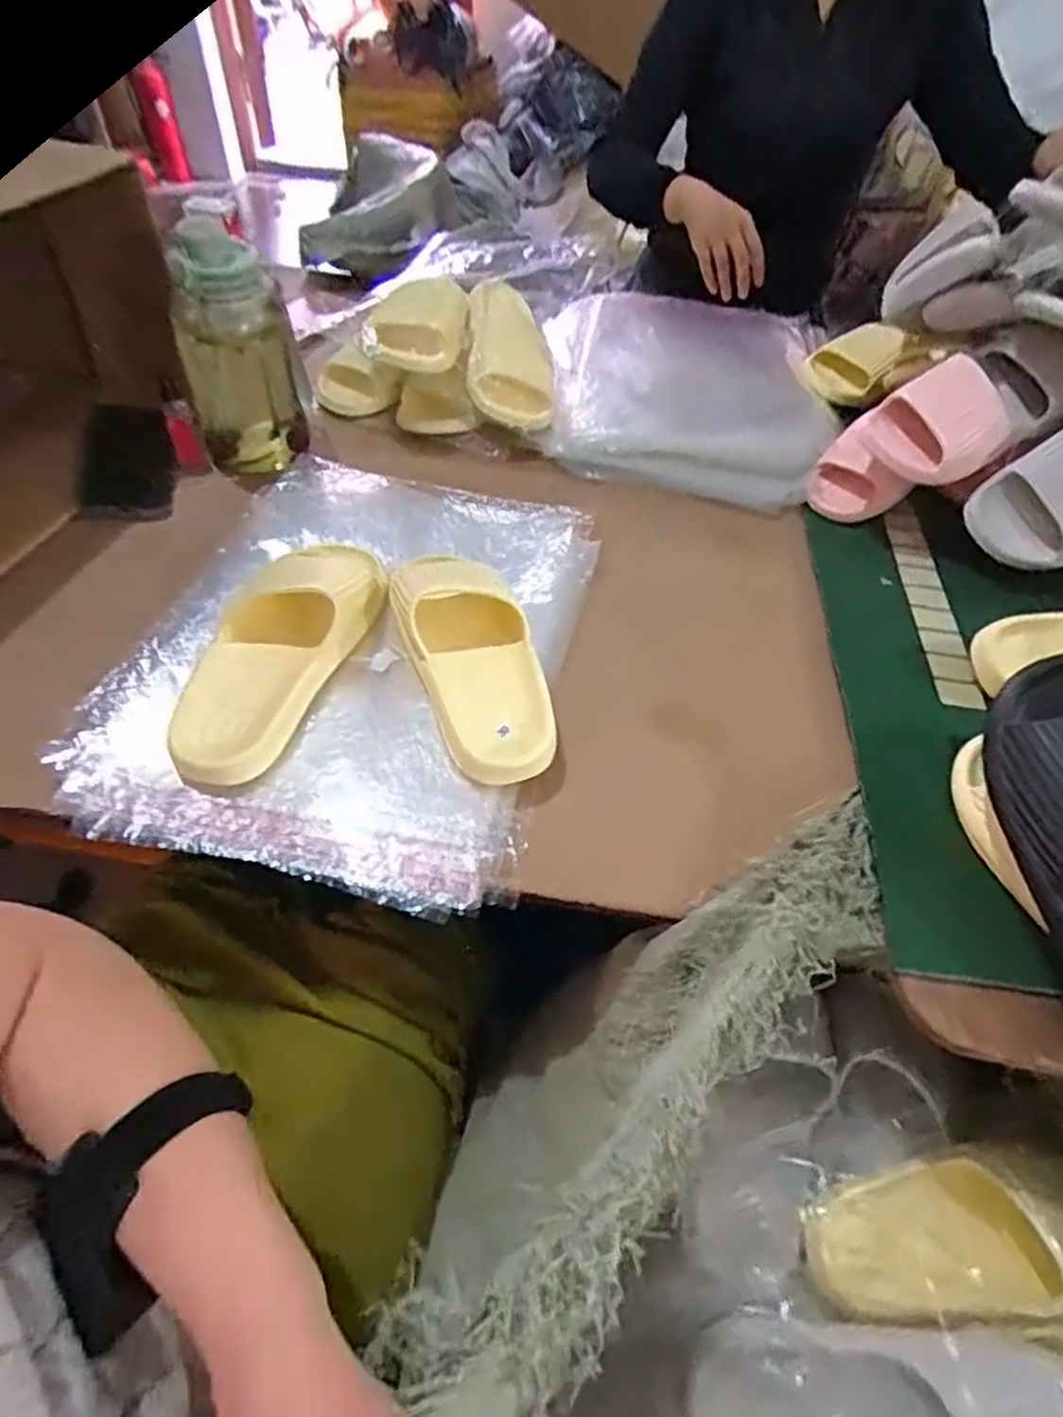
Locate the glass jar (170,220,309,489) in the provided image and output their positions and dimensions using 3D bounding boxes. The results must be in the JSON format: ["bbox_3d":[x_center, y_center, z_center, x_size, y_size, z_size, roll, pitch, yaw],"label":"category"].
[{"bbox_3d":[-0.283,-0.338,0.711,0.107,0.215,0.095,-15,53,-14],"label":"glass jar"}]

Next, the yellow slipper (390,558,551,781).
[{"bbox_3d":[-0.050,-0.047,0.579,0.120,0.060,0.228,-11,52,-11],"label":"yellow slipper"}]

